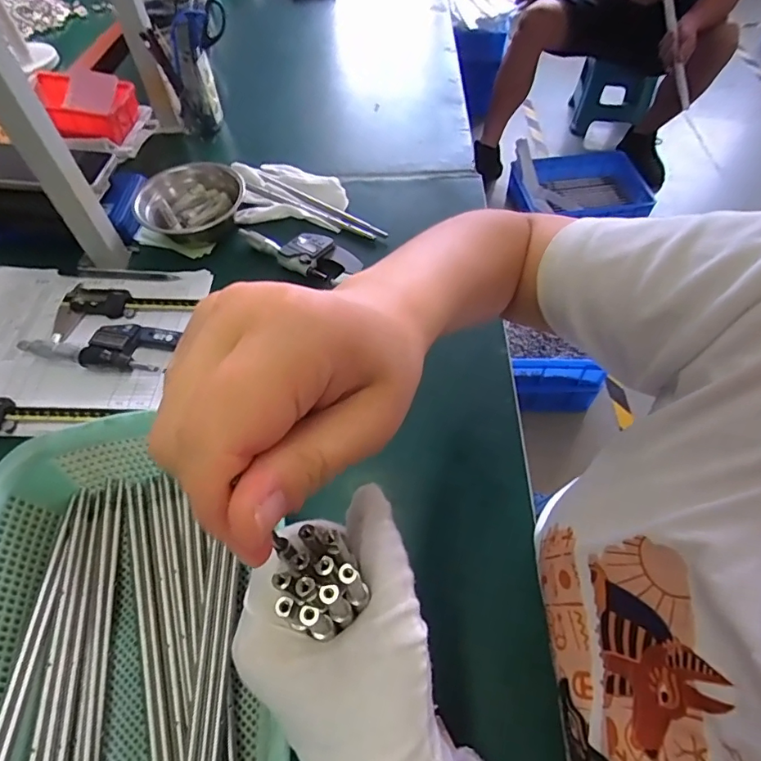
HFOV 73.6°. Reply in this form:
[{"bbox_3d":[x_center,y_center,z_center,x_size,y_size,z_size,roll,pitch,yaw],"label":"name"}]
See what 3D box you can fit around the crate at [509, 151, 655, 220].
[{"bbox_3d":[0.595,-0.569,1.515,0.373,0.095,0.251,-7,55,-3],"label":"crate"}]

